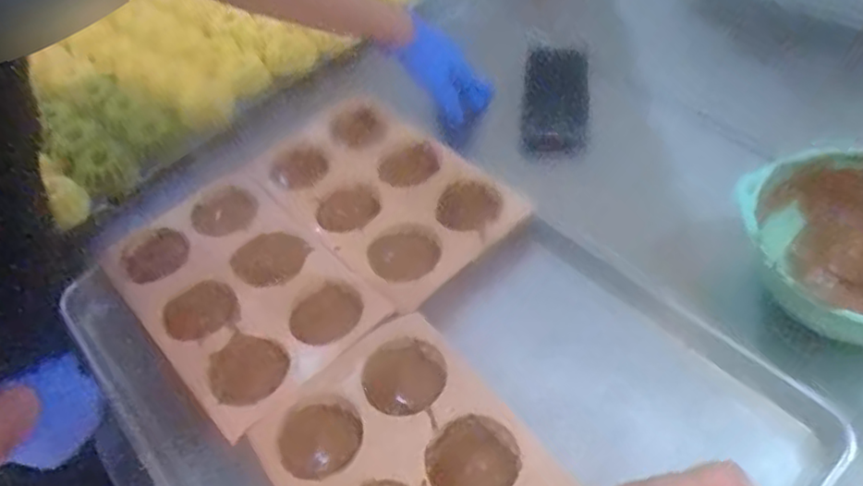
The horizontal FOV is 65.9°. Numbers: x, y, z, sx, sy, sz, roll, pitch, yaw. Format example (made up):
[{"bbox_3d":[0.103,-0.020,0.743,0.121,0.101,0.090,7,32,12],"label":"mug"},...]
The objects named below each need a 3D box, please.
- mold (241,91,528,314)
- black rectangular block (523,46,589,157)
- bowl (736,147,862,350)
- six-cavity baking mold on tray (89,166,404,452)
[{"bbox_3d":[-0.052,-0.057,0.670,0.166,0.029,0.264,-36,53,-20],"label":"mold"},{"bbox_3d":[0.146,-0.167,0.789,0.081,0.121,0.022,-4,14,-18],"label":"black rectangular block"},{"bbox_3d":[0.357,0.011,0.554,0.194,0.078,0.179,-8,50,0],"label":"bowl"},{"bbox_3d":[-0.179,0.039,0.616,0.169,0.026,0.259,-37,54,-21],"label":"six-cavity baking mold on tray"}]

